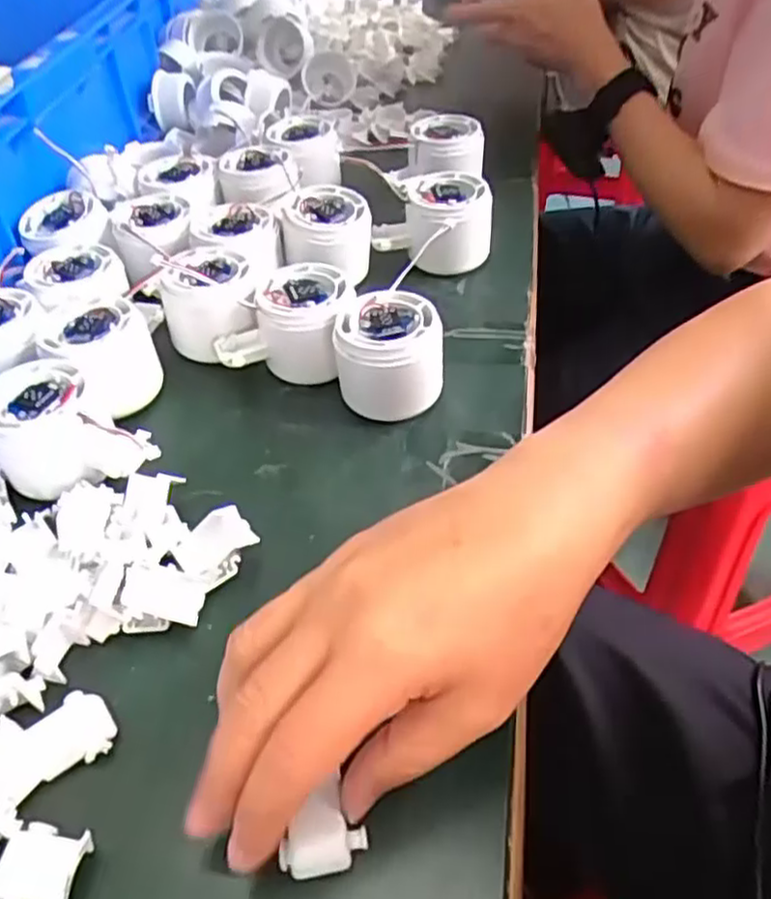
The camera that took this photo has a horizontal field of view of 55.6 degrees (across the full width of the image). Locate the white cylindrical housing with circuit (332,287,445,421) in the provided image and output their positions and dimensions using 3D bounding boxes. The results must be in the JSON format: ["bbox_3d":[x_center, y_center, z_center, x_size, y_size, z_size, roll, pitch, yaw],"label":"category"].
[{"bbox_3d":[0.002,-0.053,0.404,0.058,0.045,0.054,-2,46,2],"label":"white cylindrical housing with circuit"}]

